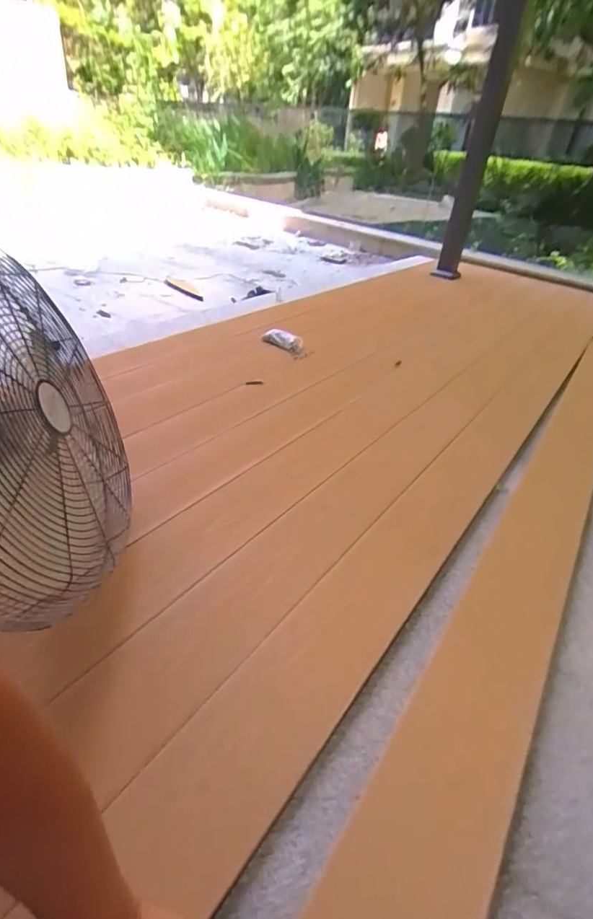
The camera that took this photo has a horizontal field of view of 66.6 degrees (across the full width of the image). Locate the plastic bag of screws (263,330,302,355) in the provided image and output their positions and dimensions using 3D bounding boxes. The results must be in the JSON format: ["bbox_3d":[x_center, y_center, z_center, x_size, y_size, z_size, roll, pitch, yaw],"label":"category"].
[{"bbox_3d":[-0.051,-0.437,1.647,0.157,0.041,0.066,20,38,20],"label":"plastic bag of screws"}]

